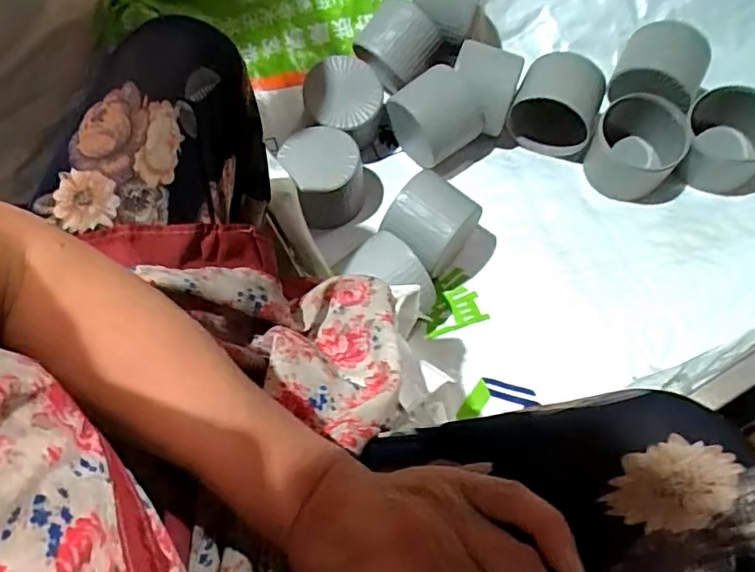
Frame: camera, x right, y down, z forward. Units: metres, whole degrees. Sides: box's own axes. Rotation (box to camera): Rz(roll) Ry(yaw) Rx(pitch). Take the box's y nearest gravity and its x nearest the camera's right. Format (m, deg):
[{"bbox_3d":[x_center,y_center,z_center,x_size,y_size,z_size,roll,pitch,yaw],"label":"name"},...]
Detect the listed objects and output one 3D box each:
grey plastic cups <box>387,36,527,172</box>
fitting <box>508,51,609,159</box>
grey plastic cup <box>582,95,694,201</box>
[{"bbox_3d":[0.106,-0.235,0.763,0.161,0.112,0.104,-27,65,-10],"label":"grey plastic cups"},{"bbox_3d":[0.234,-0.235,0.761,0.103,0.092,0.101,17,65,12],"label":"fitting"},{"bbox_3d":[0.326,-0.173,0.734,0.109,0.092,0.089,15,65,11],"label":"grey plastic cup"}]

